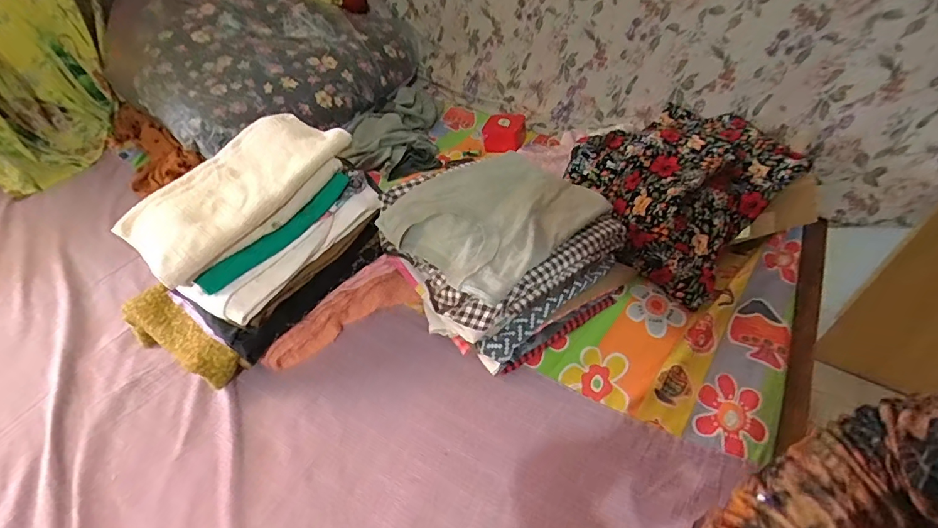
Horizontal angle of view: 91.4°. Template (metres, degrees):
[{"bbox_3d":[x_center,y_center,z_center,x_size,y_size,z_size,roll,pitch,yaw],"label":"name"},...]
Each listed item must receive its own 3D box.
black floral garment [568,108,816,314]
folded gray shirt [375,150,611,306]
[{"bbox_3d":[0.433,-0.179,0.956,0.366,0.153,0.506,34,55,31],"label":"black floral garment"},{"bbox_3d":[0.052,-0.085,0.722,0.236,0.044,0.315,35,55,30],"label":"folded gray shirt"}]

